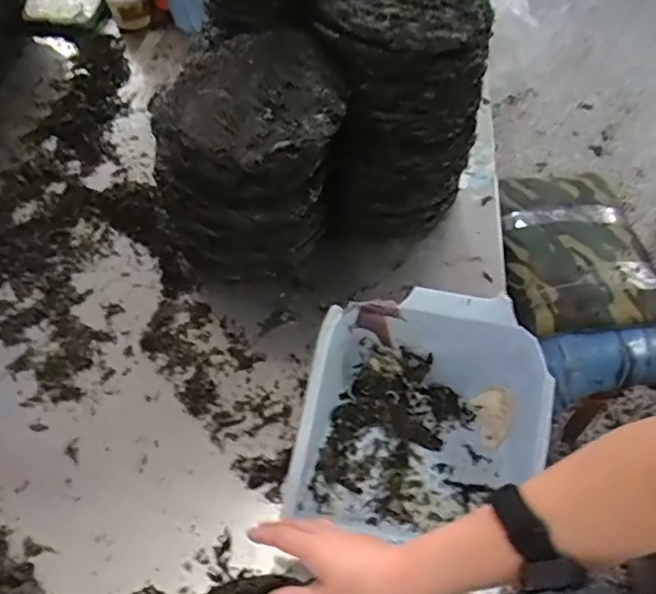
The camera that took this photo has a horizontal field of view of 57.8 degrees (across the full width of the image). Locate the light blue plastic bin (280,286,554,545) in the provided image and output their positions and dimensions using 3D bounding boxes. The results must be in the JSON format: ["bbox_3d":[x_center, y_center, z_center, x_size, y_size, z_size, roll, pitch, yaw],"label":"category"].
[{"bbox_3d":[0.098,0.127,0.617,0.241,0.158,0.204,12,56,9],"label":"light blue plastic bin"}]

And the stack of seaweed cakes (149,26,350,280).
[{"bbox_3d":[-0.101,-0.164,0.766,0.232,0.260,0.189,-11,54,-6],"label":"stack of seaweed cakes"}]

